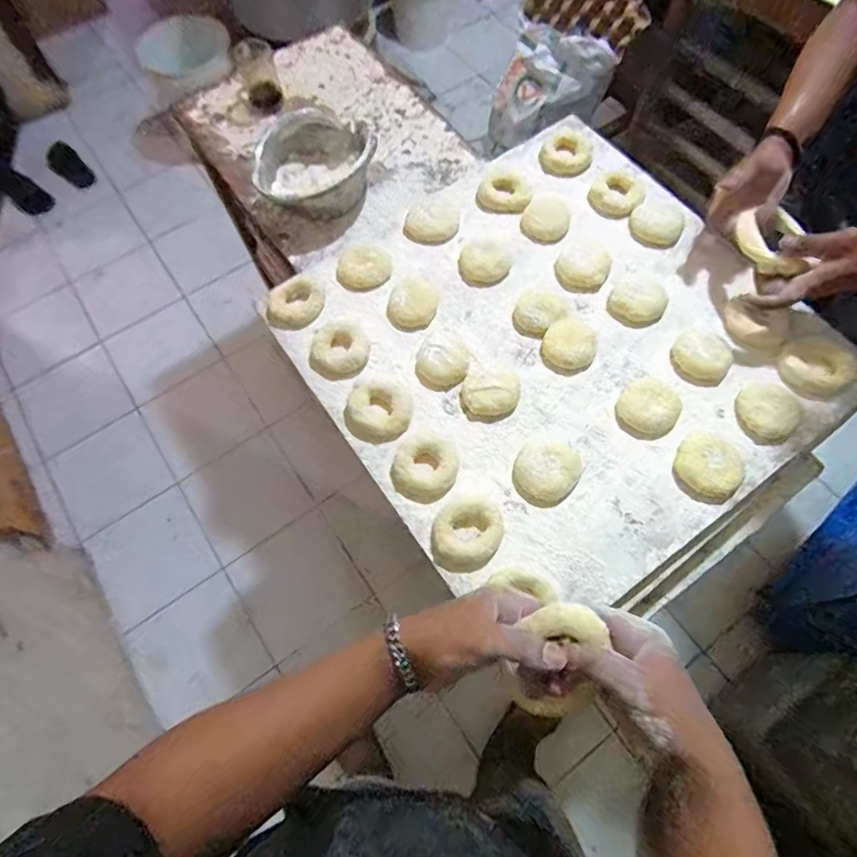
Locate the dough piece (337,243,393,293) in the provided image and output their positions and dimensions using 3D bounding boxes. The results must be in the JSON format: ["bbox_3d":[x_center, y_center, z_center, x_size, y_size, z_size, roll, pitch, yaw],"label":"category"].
[{"bbox_3d":[-0.083,-0.222,0.711,0.067,0.019,0.084,28,71,12],"label":"dough piece"}]

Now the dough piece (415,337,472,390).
[{"bbox_3d":[0.018,-0.084,0.649,0.065,0.023,0.067,0,67,1],"label":"dough piece"}]

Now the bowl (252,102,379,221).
[{"bbox_3d":[-0.178,-0.419,0.851,0.168,0.092,0.168,0,67,1],"label":"bowl"}]

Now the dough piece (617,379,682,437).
[{"bbox_3d":[0.260,-0.029,0.604,0.075,0.035,0.069,-42,72,-15],"label":"dough piece"}]

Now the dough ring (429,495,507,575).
[{"bbox_3d":[0.043,0.113,0.567,0.070,0.030,0.088,35,72,15],"label":"dough ring"}]

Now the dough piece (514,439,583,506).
[{"bbox_3d":[0.131,0.048,0.582,0.068,0.025,0.074,33,72,14],"label":"dough piece"}]

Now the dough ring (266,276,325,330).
[{"bbox_3d":[-0.176,-0.165,0.687,0.076,0.021,0.063,-11,67,-3],"label":"dough ring"}]

